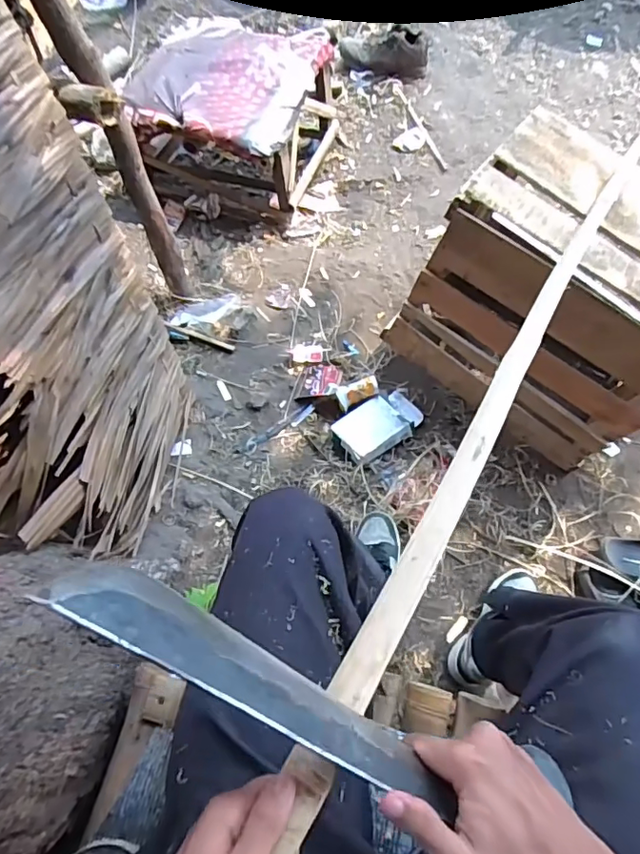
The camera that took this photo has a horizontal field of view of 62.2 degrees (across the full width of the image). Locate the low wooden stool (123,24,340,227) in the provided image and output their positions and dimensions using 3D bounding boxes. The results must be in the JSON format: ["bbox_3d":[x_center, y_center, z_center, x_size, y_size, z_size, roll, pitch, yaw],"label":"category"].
[{"bbox_3d":[-0.231,-0.844,1.444,0.462,0.278,0.425,17,69,6],"label":"low wooden stool"}]

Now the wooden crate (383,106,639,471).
[{"bbox_3d":[0.483,-0.238,1.038,0.520,0.428,0.397,34,72,12],"label":"wooden crate"}]

